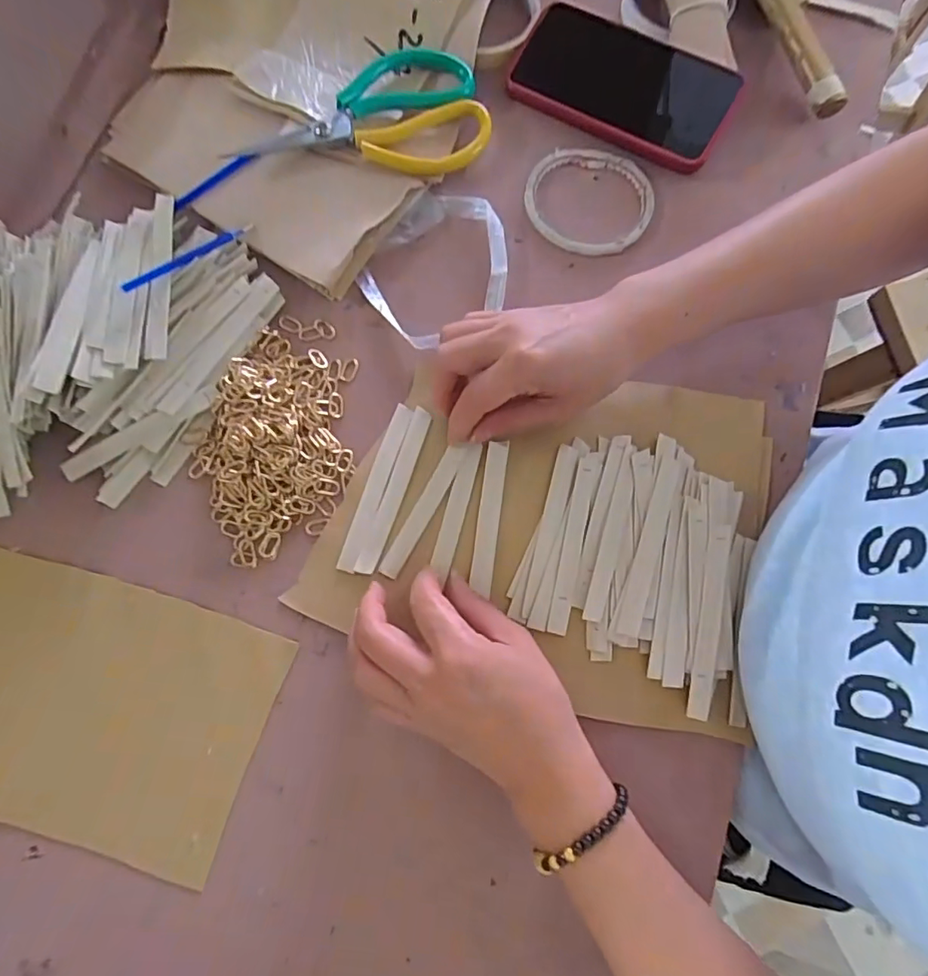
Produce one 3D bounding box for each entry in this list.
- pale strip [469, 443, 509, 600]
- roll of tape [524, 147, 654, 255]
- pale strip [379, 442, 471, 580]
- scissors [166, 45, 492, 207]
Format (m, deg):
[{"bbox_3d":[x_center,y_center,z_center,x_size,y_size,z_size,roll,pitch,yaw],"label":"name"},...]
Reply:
[{"bbox_3d":[0.017,0.019,0.357,0.014,0.009,0.097,8,77,2],"label":"pale strip"},{"bbox_3d":[0.093,-0.215,0.408,0.094,0.006,0.085,8,79,2],"label":"roll of tape"},{"bbox_3d":[-0.026,0.013,0.361,0.015,0.006,0.098,29,77,6],"label":"pale strip"},{"bbox_3d":[-0.097,-0.272,0.406,0.227,0.026,0.098,-9,79,-1],"label":"scissors"}]

